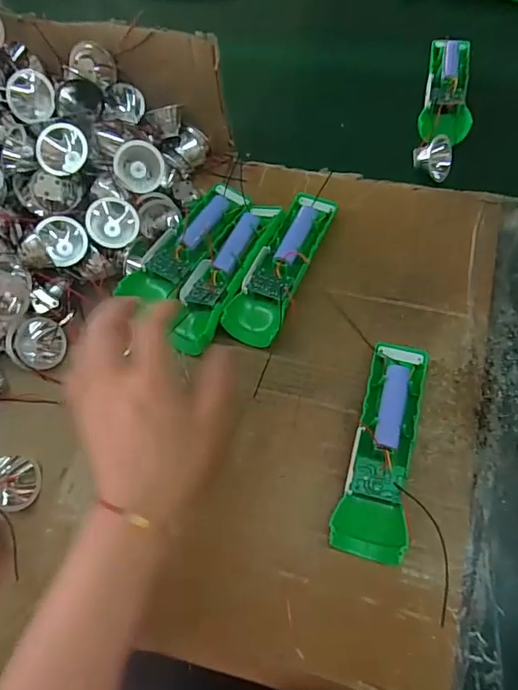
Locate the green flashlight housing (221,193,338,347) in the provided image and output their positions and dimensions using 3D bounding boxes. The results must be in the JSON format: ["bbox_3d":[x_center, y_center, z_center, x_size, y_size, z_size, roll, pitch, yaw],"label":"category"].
[{"bbox_3d":[0.022,-0.073,0.431,0.049,0.031,0.160,22,70,16],"label":"green flashlight housing"}]

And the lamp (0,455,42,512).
[{"bbox_3d":[-0.195,0.110,0.372,0.039,0.027,0.039,13,67,-30],"label":"lamp"}]

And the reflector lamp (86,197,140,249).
[{"bbox_3d":[-0.133,-0.112,0.427,0.043,0.028,0.043,-6,105,-21],"label":"reflector lamp"}]

